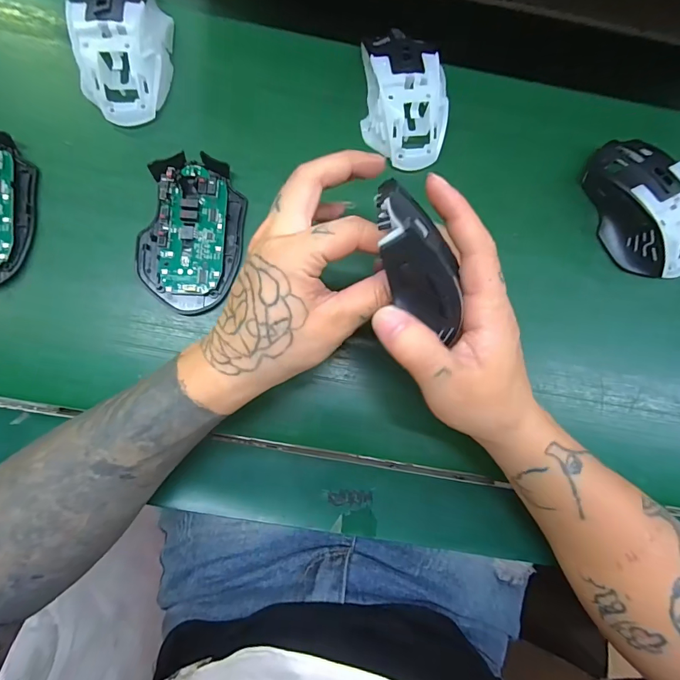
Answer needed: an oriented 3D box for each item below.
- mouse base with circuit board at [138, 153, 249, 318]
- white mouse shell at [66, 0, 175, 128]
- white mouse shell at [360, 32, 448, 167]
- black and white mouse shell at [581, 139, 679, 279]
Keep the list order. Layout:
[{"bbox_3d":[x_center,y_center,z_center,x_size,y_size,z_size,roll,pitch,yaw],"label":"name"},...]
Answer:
[{"bbox_3d":[-0.110,-0.080,0.286,0.073,0.016,0.116,11,83,-2],"label":"mouse base with circuit board"},{"bbox_3d":[-0.166,-0.223,0.289,0.069,0.033,0.110,-4,84,-4],"label":"white mouse shell"},{"bbox_3d":[0.051,-0.188,0.298,0.064,0.032,0.097,-1,84,-3],"label":"white mouse shell"},{"bbox_3d":[0.237,-0.103,0.297,0.059,0.032,0.111,-22,85,-5],"label":"black and white mouse shell"}]

